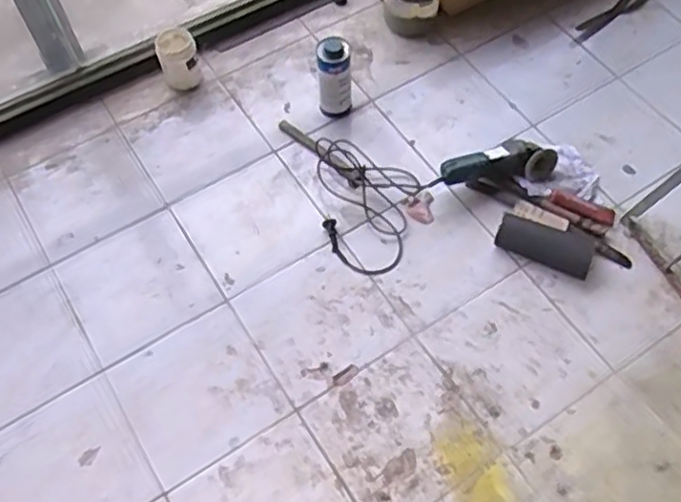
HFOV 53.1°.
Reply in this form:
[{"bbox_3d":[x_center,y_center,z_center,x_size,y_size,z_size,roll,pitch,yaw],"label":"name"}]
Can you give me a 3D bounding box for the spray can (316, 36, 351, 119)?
[{"bbox_3d":[-0.014,-0.427,1.729,0.088,0.229,0.079,0,60,0],"label":"spray can"}]

